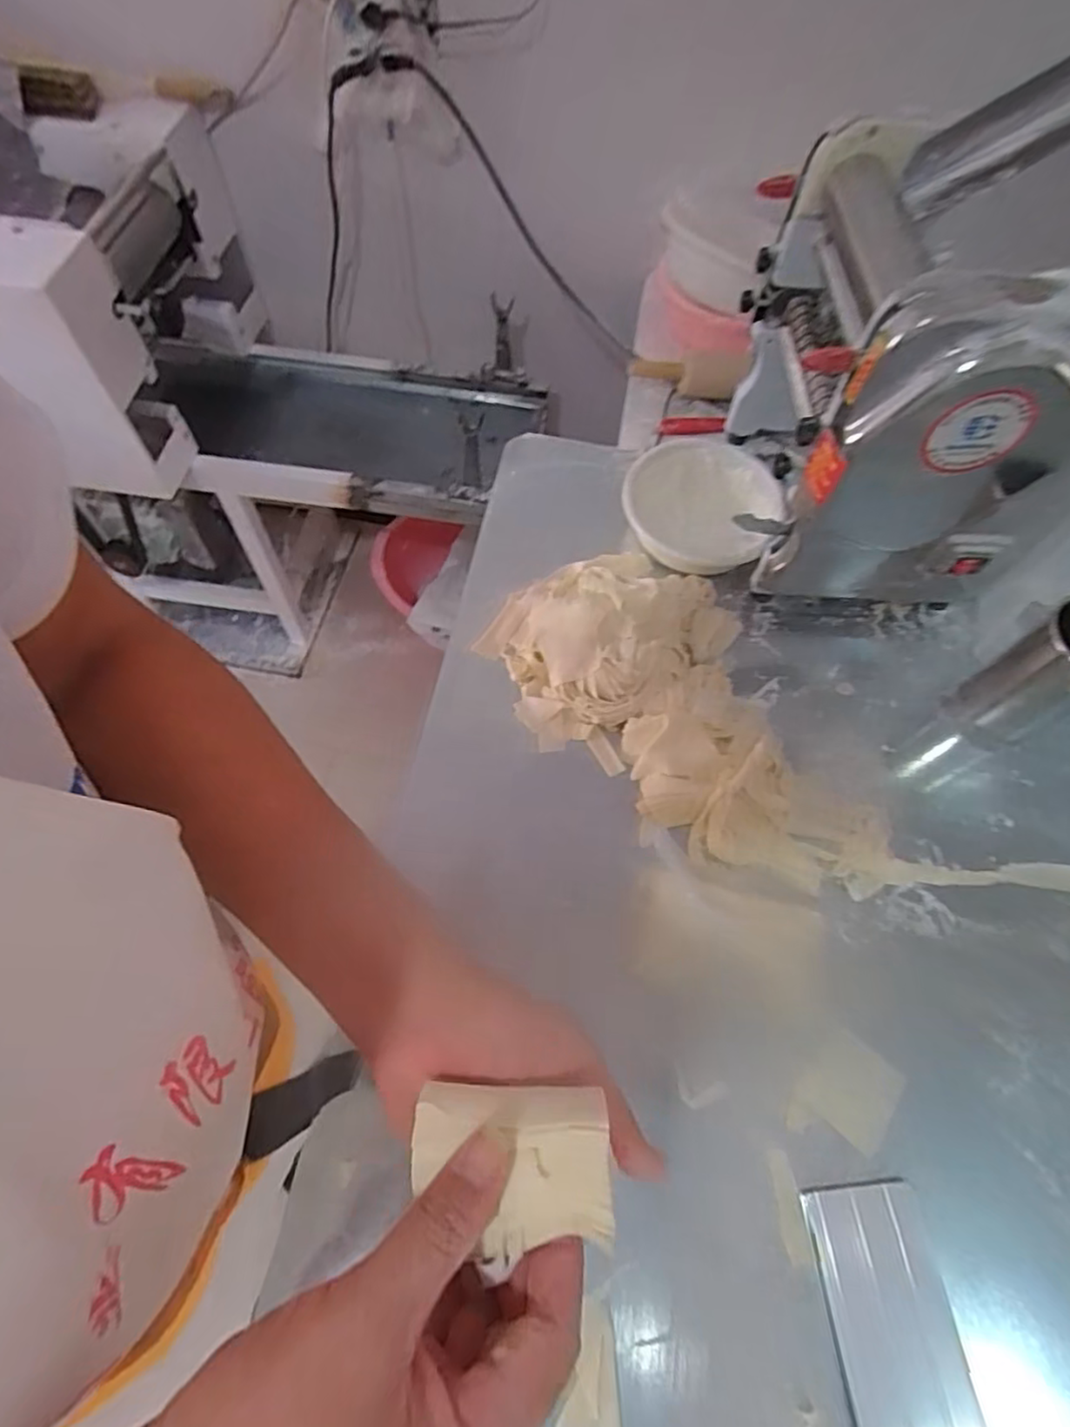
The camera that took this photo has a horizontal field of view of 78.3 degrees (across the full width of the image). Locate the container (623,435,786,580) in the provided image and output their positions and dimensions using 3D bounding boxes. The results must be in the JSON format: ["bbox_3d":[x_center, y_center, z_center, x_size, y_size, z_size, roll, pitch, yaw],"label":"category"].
[{"bbox_3d":[0.207,-0.257,0.817,0.191,0.069,0.174,1,63,-2],"label":"container"}]

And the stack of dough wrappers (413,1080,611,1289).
[{"bbox_3d":[-0.009,0.177,0.252,0.073,0.017,0.055,-1,63,0],"label":"stack of dough wrappers"}]

